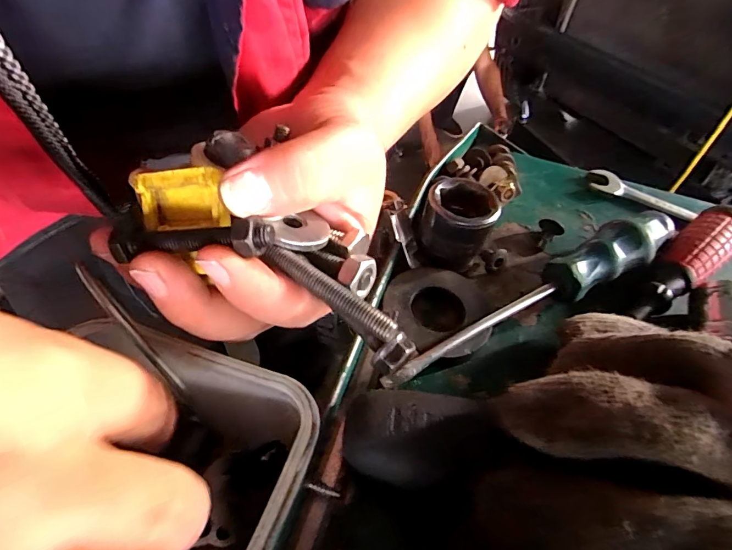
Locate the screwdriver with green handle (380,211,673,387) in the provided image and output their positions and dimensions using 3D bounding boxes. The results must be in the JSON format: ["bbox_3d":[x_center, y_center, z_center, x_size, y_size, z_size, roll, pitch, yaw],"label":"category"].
[{"bbox_3d":[0.083,0.008,0.188,0.170,0.020,0.023,-25,55,-26],"label":"screwdriver with green handle"}]

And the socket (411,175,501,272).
[{"bbox_3d":[0.042,-0.026,0.205,0.036,0.034,0.036,16,48,8],"label":"socket"}]

